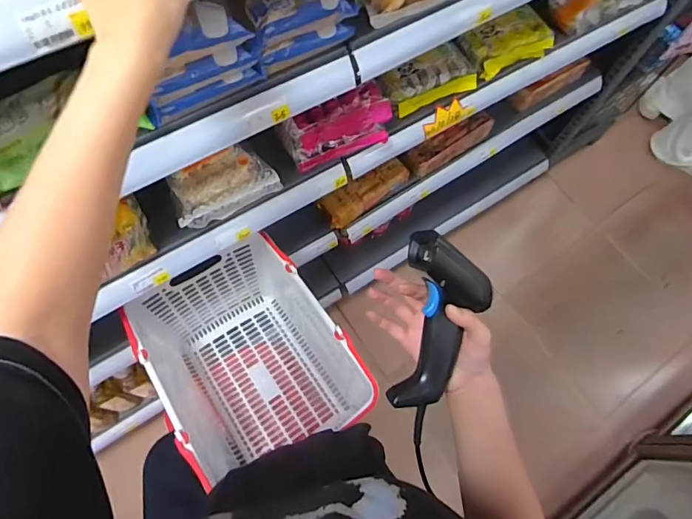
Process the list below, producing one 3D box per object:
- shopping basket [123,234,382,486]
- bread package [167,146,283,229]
[{"bbox_3d":[-0.191,0.184,0.885,0.310,0.273,0.377,-33,74,-15],"label":"shopping basket"},{"bbox_3d":[-0.199,-0.122,0.737,0.163,0.069,0.074,-29,73,-13],"label":"bread package"}]

